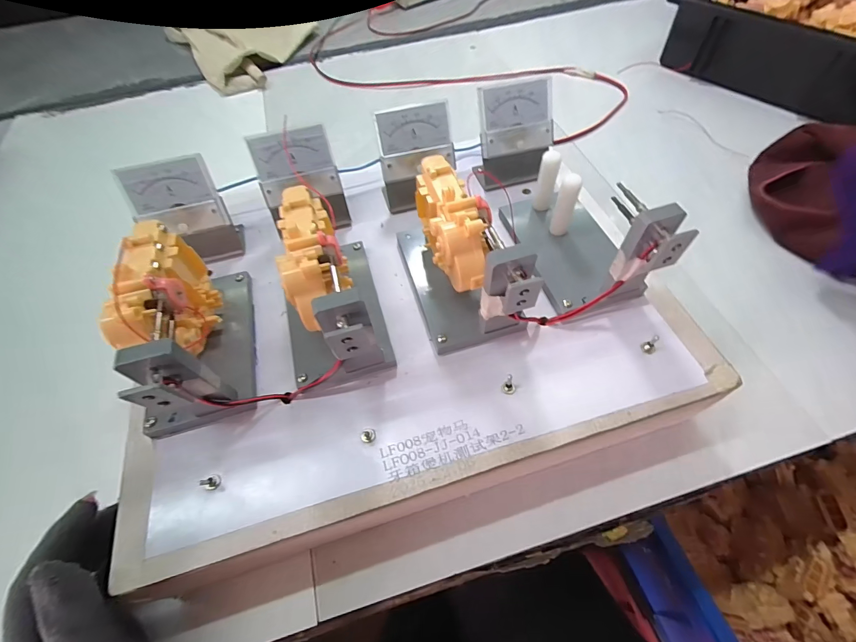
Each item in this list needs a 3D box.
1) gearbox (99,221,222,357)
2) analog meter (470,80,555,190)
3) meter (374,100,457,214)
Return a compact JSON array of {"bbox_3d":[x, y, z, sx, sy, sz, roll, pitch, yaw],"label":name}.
[{"bbox_3d":[-0.165,-0.013,0.245,0.031,0.073,0.094,-10,57,-3],"label":"gearbox"},{"bbox_3d":[0.079,-0.166,0.343,0.066,0.072,0.043,-13,58,-5],"label":"analog meter"},{"bbox_3d":[-0.010,-0.141,0.333,0.066,0.068,0.044,-8,57,-2],"label":"meter"}]

